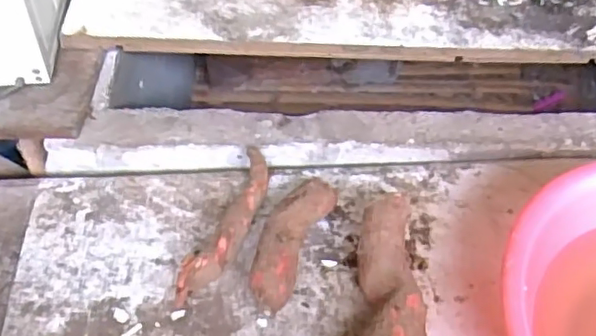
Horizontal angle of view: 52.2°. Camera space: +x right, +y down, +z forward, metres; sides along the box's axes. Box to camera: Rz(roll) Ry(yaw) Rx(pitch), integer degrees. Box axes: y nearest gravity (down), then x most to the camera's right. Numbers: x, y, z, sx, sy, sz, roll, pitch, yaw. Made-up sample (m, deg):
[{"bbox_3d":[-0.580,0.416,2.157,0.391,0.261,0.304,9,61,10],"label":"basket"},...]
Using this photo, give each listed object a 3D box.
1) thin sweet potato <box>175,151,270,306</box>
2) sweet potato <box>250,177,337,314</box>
[{"bbox_3d":[-0.076,0.056,0.690,0.042,0.038,0.227,15,46,11],"label":"thin sweet potato"},{"bbox_3d":[-0.010,0.079,0.673,0.058,0.048,0.171,18,48,13],"label":"sweet potato"}]

